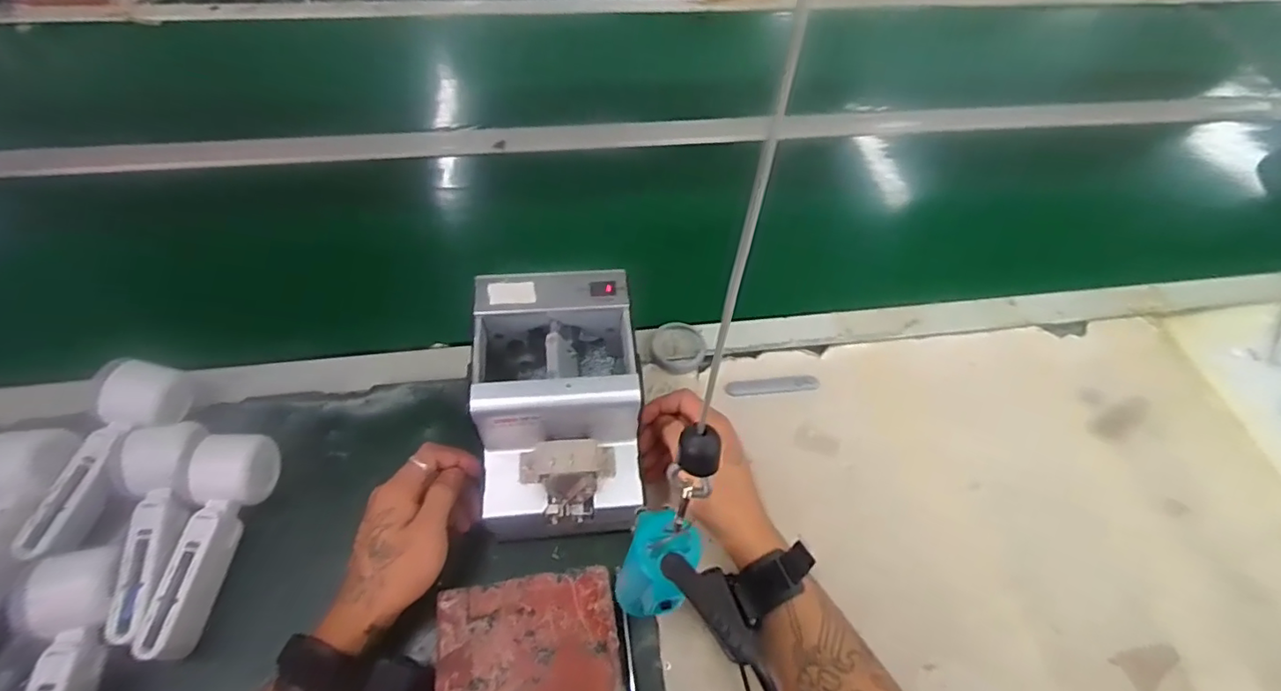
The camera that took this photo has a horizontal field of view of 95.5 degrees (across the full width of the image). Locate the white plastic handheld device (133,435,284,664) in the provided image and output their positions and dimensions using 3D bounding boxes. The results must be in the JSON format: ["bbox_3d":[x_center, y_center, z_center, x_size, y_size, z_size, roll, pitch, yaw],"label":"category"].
[{"bbox_3d":[-0.349,0.155,0.466,0.050,0.050,0.166,6,57,1],"label":"white plastic handheld device"}]

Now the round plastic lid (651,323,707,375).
[{"bbox_3d":[0.040,0.003,0.616,0.056,0.010,0.057,1,57,-2],"label":"round plastic lid"}]

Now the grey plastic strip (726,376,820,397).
[{"bbox_3d":[0.136,0.041,0.597,0.094,0.006,0.017,-3,58,-5],"label":"grey plastic strip"}]

